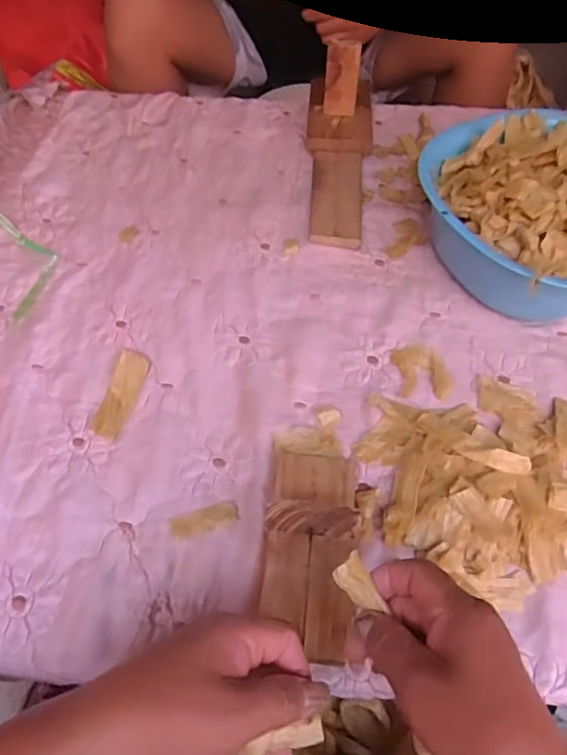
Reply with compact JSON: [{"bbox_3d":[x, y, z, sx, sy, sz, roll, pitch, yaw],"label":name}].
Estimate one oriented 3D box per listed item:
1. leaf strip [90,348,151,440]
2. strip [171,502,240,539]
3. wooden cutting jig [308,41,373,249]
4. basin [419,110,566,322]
[{"bbox_3d":[-0.156,0.015,0.562,0.030,0.007,0.093,22,59,-15],"label":"leaf strip"},{"bbox_3d":[-0.067,0.123,0.498,0.059,0.004,0.021,-13,56,-18],"label":"strip"},{"bbox_3d":[0.070,-0.290,0.726,0.085,0.100,0.279,4,68,1],"label":"wooden cutting jig"},{"bbox_3d":[0.287,-0.177,0.650,0.266,0.118,0.266,1,56,-1],"label":"basin"}]

